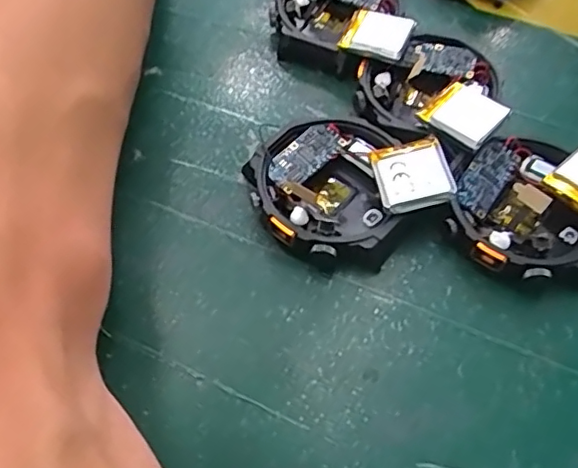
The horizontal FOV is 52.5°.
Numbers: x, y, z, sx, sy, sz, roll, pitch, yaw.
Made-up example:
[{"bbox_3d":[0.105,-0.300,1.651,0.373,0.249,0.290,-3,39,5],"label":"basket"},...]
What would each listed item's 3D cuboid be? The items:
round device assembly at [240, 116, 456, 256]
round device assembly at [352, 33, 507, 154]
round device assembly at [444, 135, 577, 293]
[{"bbox_3d":[0.016,-0.017,0.182,0.052,0.017,0.049,-1,57,1],"label":"round device assembly"},{"bbox_3d":[0.050,-0.051,0.201,0.049,0.013,0.047,0,58,0],"label":"round device assembly"},{"bbox_3d":[0.074,-0.009,0.175,0.044,0.021,0.048,-1,57,1],"label":"round device assembly"}]

